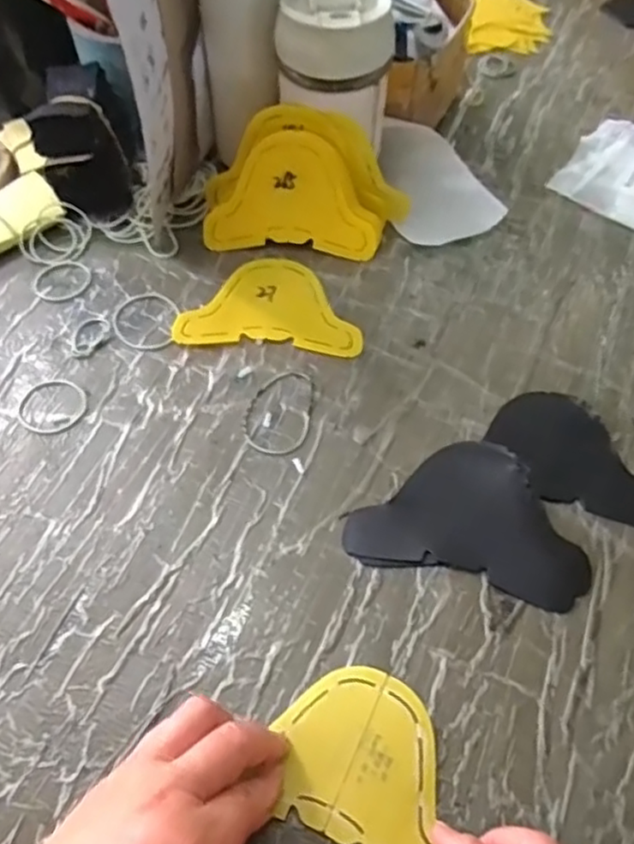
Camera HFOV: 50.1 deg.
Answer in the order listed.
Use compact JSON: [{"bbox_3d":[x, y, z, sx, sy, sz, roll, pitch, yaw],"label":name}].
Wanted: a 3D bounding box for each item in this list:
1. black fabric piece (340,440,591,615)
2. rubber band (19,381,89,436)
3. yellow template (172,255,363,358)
[{"bbox_3d":[0.099,0.058,0.429,0.143,0.010,0.092,13,59,9],"label":"black fabric piece"},{"bbox_3d":[-0.186,-0.010,0.478,0.043,0.005,0.046,-1,58,1],"label":"rubber band"},{"bbox_3d":[-0.034,-0.092,0.526,0.135,0.005,0.088,5,59,0],"label":"yellow template"}]

